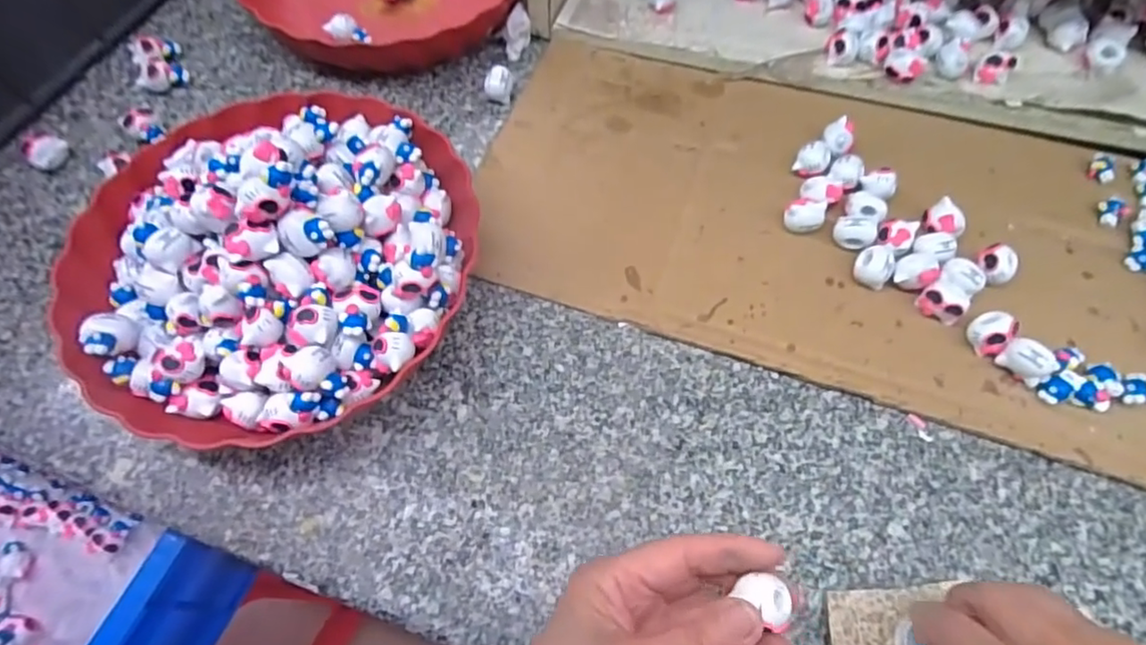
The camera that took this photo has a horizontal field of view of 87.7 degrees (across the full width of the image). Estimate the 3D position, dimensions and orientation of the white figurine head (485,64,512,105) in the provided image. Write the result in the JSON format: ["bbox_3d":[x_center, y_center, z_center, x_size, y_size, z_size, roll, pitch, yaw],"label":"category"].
[{"bbox_3d":[-0.058,-0.186,0.467,0.022,0.021,0.019,-11,64,-4],"label":"white figurine head"}]

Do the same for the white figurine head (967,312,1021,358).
[{"bbox_3d":[0.252,0.006,0.361,0.022,0.020,0.022,0,64,1],"label":"white figurine head"}]

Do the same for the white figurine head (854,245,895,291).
[{"bbox_3d":[0.194,-0.037,0.385,0.022,0.020,0.025,34,69,16],"label":"white figurine head"}]

